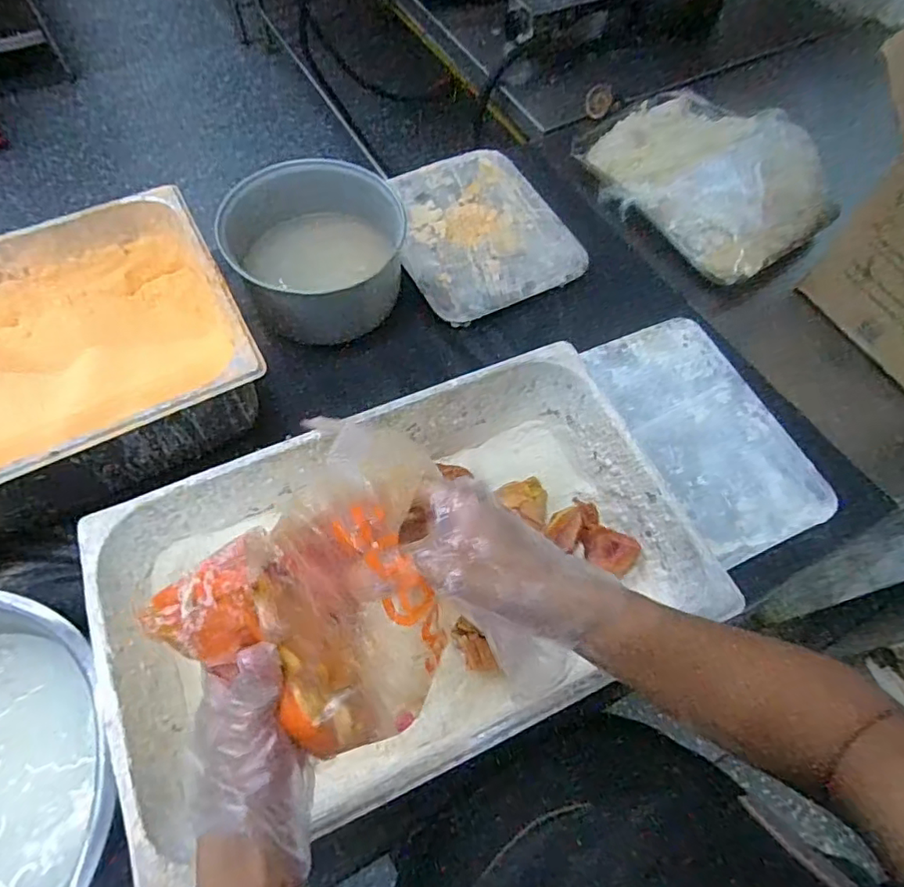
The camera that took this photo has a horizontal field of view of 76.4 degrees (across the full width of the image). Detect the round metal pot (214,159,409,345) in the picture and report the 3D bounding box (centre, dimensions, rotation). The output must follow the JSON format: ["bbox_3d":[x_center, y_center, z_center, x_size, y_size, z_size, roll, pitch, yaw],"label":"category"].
[{"bbox_3d":[-0.188,-0.262,0.775,0.236,0.115,0.200,6,63,2],"label":"round metal pot"}]

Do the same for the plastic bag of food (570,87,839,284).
[{"bbox_3d":[0.374,-0.418,0.875,0.242,0.105,0.370,-23,66,-12],"label":"plastic bag of food"}]

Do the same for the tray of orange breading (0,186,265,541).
[{"bbox_3d":[-0.509,-0.056,0.678,0.530,0.169,0.325,-27,67,-14],"label":"tray of orange breading"}]

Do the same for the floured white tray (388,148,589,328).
[{"bbox_3d":[0.040,-0.325,0.873,0.252,0.032,0.286,-22,66,-12],"label":"floured white tray"}]

